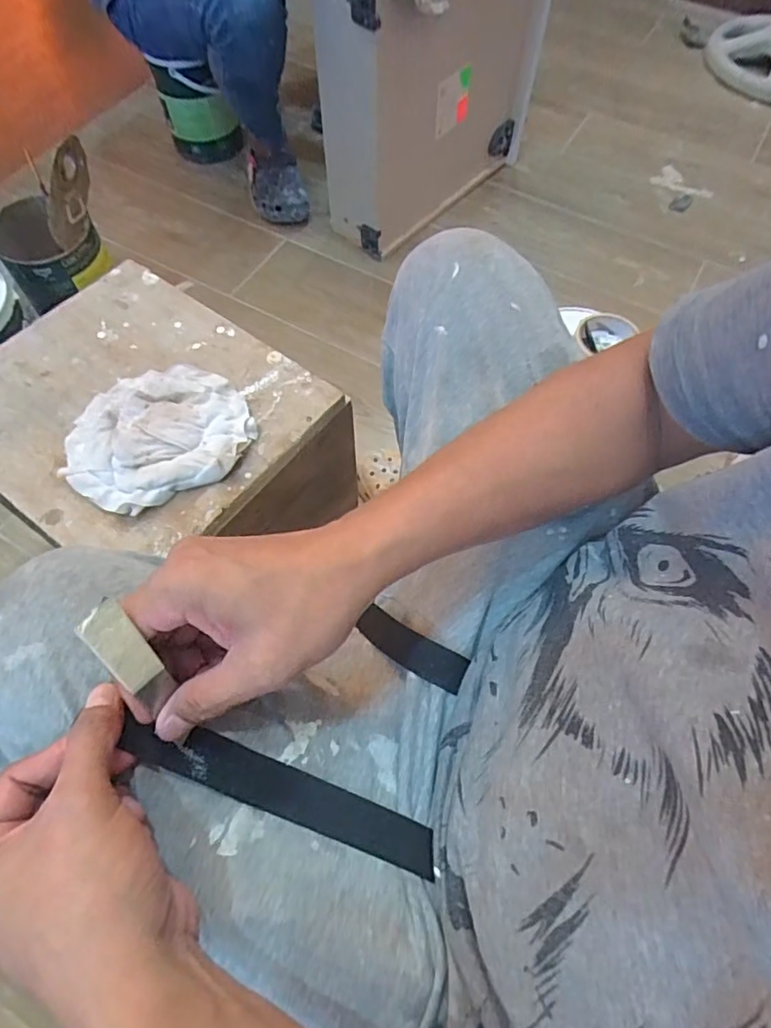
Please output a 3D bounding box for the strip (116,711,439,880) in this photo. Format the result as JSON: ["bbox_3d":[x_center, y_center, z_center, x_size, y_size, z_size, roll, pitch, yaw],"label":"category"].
[{"bbox_3d":[-0.052,0.149,0.291,0.177,0.007,0.024,28,51,-9],"label":"strip"}]

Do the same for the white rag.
[{"bbox_3d":[-0.232,-0.085,0.552,0.179,0.024,0.152,-25,66,-13],"label":"white rag"}]

